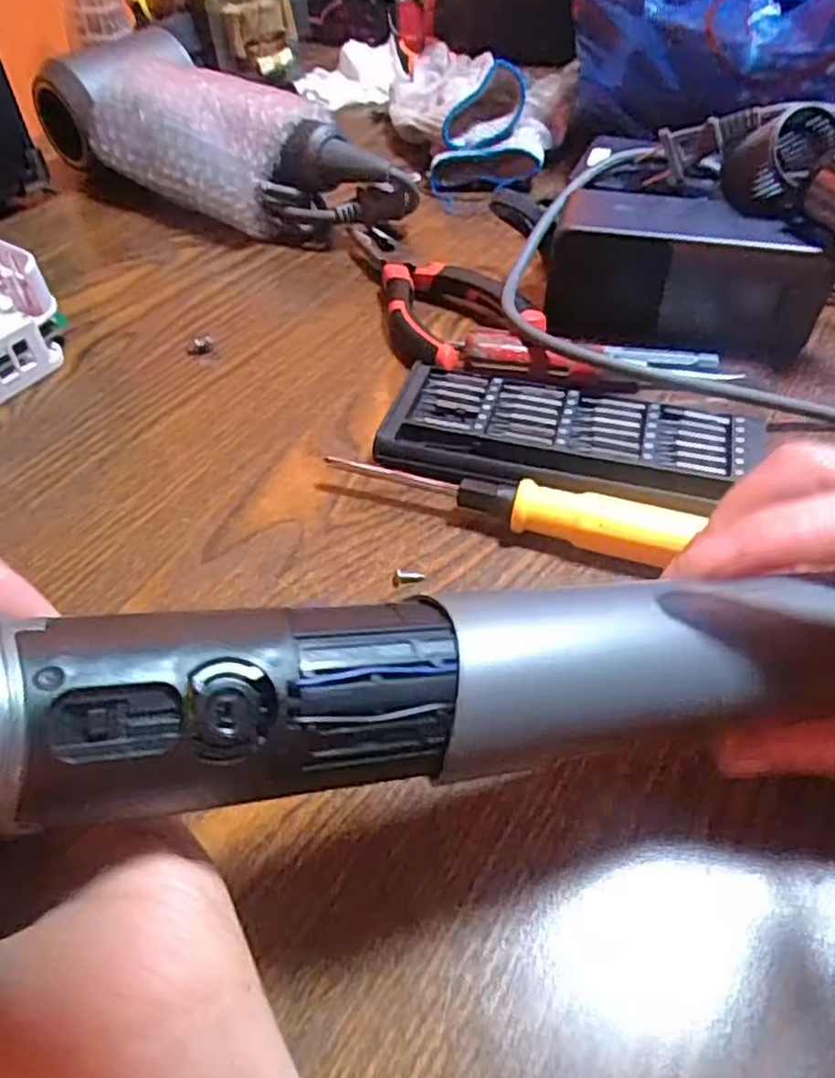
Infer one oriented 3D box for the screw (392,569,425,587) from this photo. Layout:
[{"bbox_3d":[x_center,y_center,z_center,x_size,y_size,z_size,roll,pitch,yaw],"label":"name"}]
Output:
[{"bbox_3d":[-0.003,0.014,0.266,0.012,0.004,0.006,-3,47,-1],"label":"screw"}]

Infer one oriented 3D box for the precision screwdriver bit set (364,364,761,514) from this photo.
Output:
[{"bbox_3d":[0.062,-0.041,0.305,0.149,0.015,0.064,10,48,10],"label":"precision screwdriver bit set"}]

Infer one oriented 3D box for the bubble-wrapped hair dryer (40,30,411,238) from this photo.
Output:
[{"bbox_3d":[-0.130,-0.255,0.466,0.263,0.076,0.096,34,56,28],"label":"bubble-wrapped hair dryer"}]

